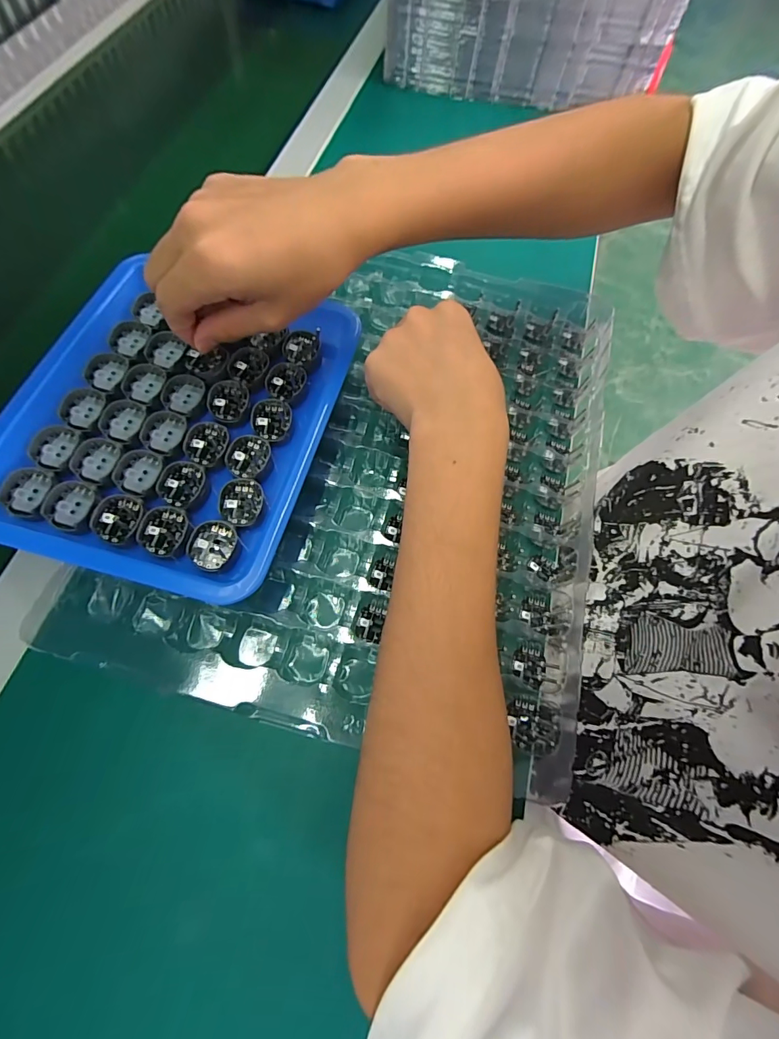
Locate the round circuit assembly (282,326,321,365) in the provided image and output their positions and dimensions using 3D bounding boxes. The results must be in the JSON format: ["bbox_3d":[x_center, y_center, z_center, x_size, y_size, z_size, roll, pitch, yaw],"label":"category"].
[{"bbox_3d":[-0.061,-0.120,0.290,0.026,0.005,0.026,-1,68,-3],"label":"round circuit assembly"}]

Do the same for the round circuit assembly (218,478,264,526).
[{"bbox_3d":[-0.088,-0.010,0.248,0.023,0.007,0.030,0,68,-2],"label":"round circuit assembly"}]

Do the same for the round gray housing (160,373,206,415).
[{"bbox_3d":[-0.133,-0.080,0.271,0.026,0.007,0.027,-6,68,-4],"label":"round gray housing"}]

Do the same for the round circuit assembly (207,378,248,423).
[{"bbox_3d":[-0.104,-0.077,0.270,0.025,0.004,0.030,6,68,0],"label":"round circuit assembly"}]

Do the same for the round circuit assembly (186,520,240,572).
[{"bbox_3d":[-0.099,0.015,0.234,0.027,0.004,0.030,0,68,-2],"label":"round circuit assembly"}]

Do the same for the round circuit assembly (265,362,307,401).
[{"bbox_3d":[-0.069,-0.092,0.281,0.025,0.005,0.028,4,68,-1],"label":"round circuit assembly"}]

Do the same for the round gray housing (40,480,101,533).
[{"bbox_3d":[-0.179,-0.008,0.237,0.027,0.007,0.029,1,68,-2],"label":"round gray housing"}]

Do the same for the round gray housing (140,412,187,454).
[{"bbox_3d":[-0.140,-0.055,0.260,0.022,0.006,0.029,25,69,8],"label":"round gray housing"}]

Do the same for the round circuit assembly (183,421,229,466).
[{"bbox_3d":[-0.113,-0.048,0.257,0.024,0.004,0.029,12,68,3],"label":"round circuit assembly"}]

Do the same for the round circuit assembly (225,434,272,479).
[{"bbox_3d":[-0.087,-0.039,0.258,0.024,0.006,0.029,15,68,4],"label":"round circuit assembly"}]

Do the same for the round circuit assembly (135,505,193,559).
[{"bbox_3d":[-0.126,0.006,0.236,0.026,0.005,0.028,1,68,-2],"label":"round circuit assembly"}]

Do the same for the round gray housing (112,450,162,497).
[{"bbox_3d":[-0.149,-0.028,0.248,0.023,0.005,0.029,7,68,1],"label":"round gray housing"}]

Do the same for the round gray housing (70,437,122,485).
[{"bbox_3d":[-0.174,-0.035,0.249,0.024,0.007,0.029,9,68,2],"label":"round gray housing"}]

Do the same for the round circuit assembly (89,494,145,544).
[{"bbox_3d":[-0.153,-0.001,0.235,0.025,0.004,0.028,1,68,-2],"label":"round circuit assembly"}]

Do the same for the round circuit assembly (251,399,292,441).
[{"bbox_3d":[-0.076,-0.064,0.268,0.024,0.005,0.028,4,68,0],"label":"round circuit assembly"}]

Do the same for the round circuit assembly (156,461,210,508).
[{"bbox_3d":[-0.122,-0.021,0.247,0.027,0.004,0.027,20,70,0],"label":"round circuit assembly"}]

